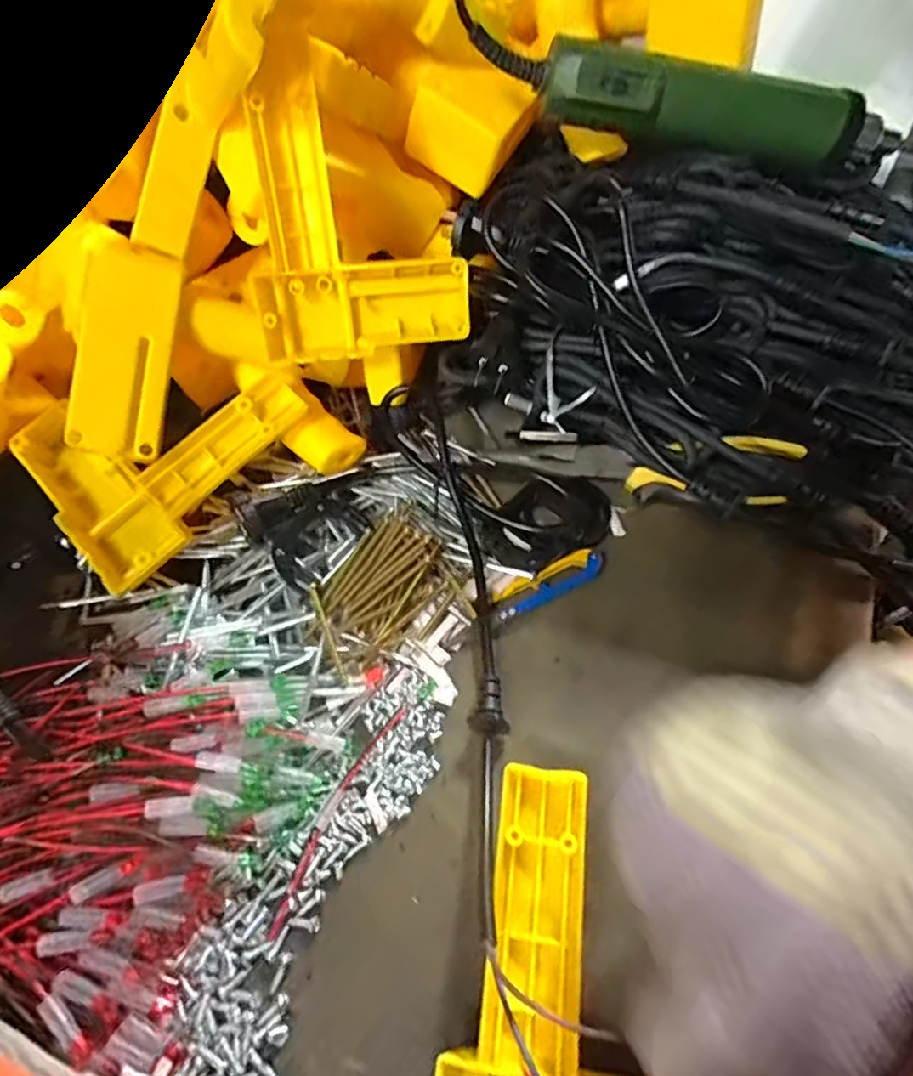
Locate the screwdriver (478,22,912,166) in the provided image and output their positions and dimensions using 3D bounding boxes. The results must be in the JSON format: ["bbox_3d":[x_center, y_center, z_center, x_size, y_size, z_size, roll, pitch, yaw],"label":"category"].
[{"bbox_3d":[0.134,-0.242,0.331,0.246,0.035,0.032,7,56,-6],"label":"screwdriver"}]

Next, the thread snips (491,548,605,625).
[{"bbox_3d":[0.049,0.025,0.327,0.071,0.008,0.018,-25,58,-12],"label":"thread snips"}]

